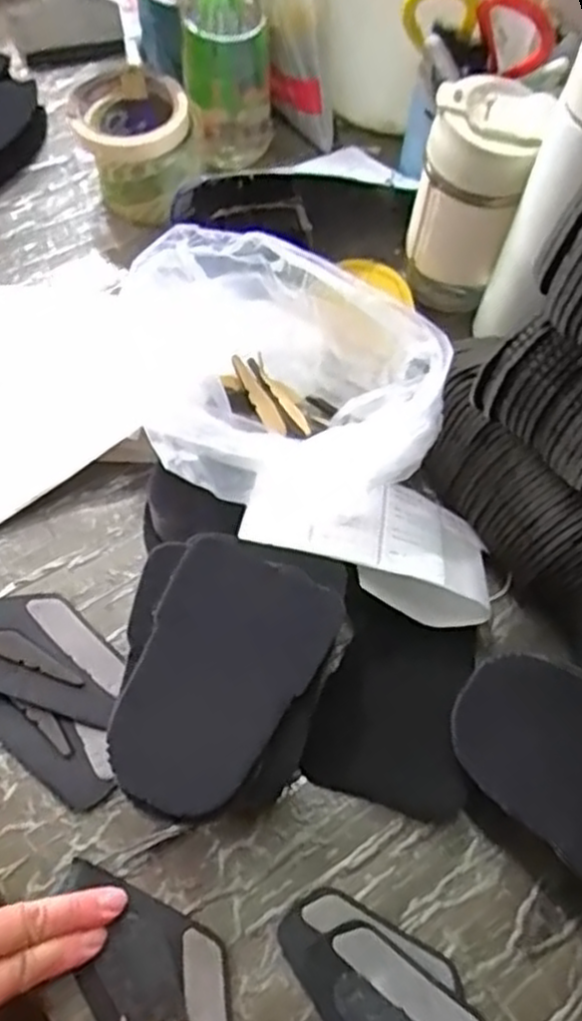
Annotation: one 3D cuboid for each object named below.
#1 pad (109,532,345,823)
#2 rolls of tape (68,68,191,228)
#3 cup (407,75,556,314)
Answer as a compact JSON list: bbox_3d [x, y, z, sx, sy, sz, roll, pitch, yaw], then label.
[{"bbox_3d":[-0.040,0.085,0.399,0.090,0.006,0.138,26,64,10],"label":"pad"},{"bbox_3d":[-0.127,-0.298,0.632,0.097,0.079,0.097,-3,63,-5],"label":"rolls of tape"},{"bbox_3d":[0.128,-0.230,0.567,0.069,0.153,0.065,23,64,9],"label":"cup"}]

